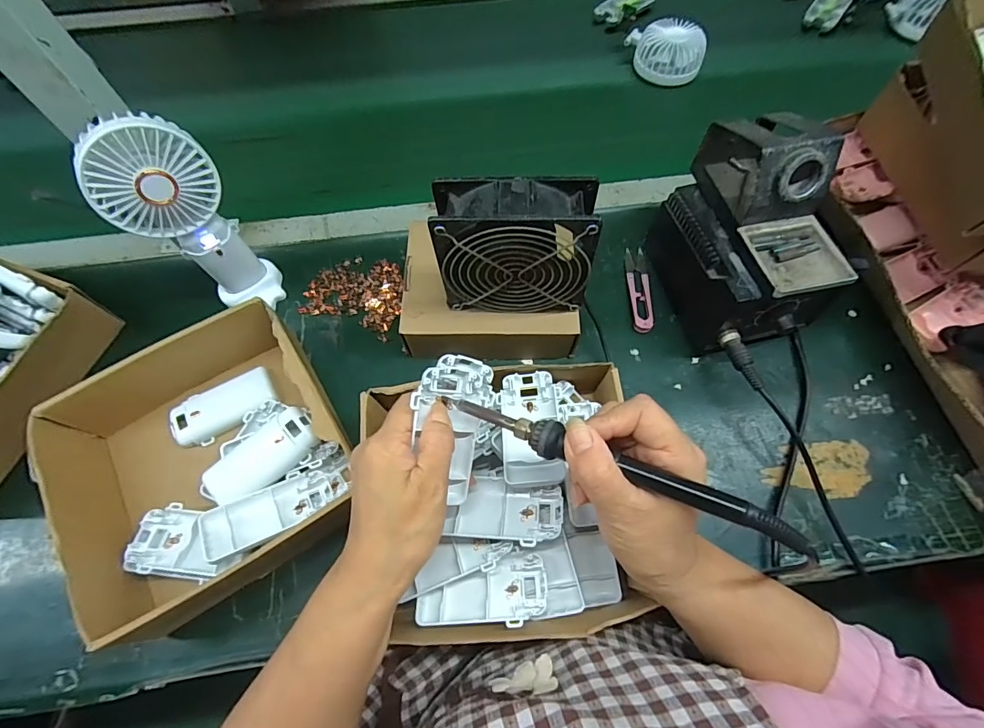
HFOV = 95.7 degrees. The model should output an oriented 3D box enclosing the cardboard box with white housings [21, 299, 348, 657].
[{"bbox_3d":[-0.232,0.080,0.369,0.203,0.073,0.197,-28,70,-11],"label":"cardboard box with white housings"}]

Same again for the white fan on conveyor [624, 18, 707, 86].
[{"bbox_3d":[0.237,-0.431,0.613,0.104,0.049,0.077,17,68,7],"label":"white fan on conveyor"}]

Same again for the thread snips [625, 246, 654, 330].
[{"bbox_3d":[0.157,-0.080,0.473,0.023,0.008,0.104,1,67,1],"label":"thread snips"}]

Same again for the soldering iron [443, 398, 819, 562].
[{"bbox_3d":[0.063,0.055,0.251,0.205,0.013,0.018,18,67,22],"label":"soldering iron"}]

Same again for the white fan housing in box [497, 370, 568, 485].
[{"bbox_3d":[0.030,0.049,0.355,0.046,0.016,0.091,-5,67,-2],"label":"white fan housing in box"}]

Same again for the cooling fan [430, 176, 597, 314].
[{"bbox_3d":[0.018,-0.089,0.357,0.116,0.113,0.041,1,67,1],"label":"cooling fan"}]

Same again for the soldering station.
[{"bbox_3d":[0.232,-0.117,0.406,0.110,0.158,0.175,-13,68,-5],"label":"soldering station"}]

